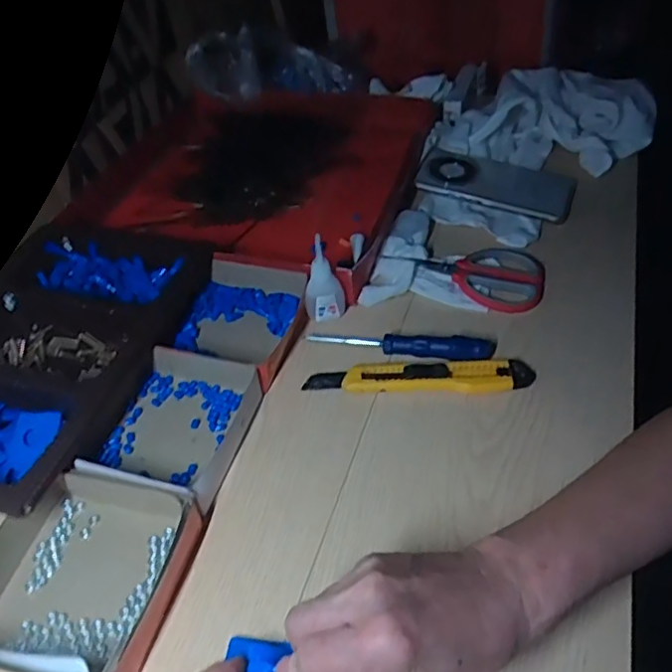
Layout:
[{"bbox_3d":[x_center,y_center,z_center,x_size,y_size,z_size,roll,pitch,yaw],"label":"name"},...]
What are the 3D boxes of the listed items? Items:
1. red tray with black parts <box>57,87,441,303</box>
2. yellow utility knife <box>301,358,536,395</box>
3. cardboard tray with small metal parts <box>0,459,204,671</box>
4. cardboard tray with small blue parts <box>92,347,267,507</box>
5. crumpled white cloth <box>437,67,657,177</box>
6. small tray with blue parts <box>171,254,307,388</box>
[{"bbox_3d":[-0.088,-0.201,0.688,0.352,0.047,0.343,11,49,18],"label":"red tray with black parts"},{"bbox_3d":[0.067,0.033,0.477,0.180,0.011,0.029,0,47,5],"label":"yellow utility knife"},{"bbox_3d":[-0.166,0.148,0.384,0.130,0.036,0.133,8,49,13],"label":"cardboard tray with small metal parts"},{"bbox_3d":[-0.122,0.063,0.463,0.110,0.034,0.113,14,50,17],"label":"cardboard tray with small blue parts"},{"bbox_3d":[0.248,-0.258,0.692,0.231,0.062,0.131,7,48,14],"label":"crumpled white cloth"},{"bbox_3d":[-0.088,-0.019,0.533,0.115,0.044,0.125,13,50,16],"label":"small tray with blue parts"}]

